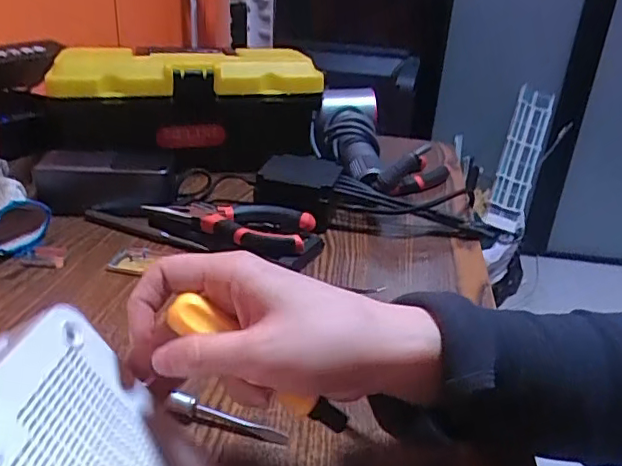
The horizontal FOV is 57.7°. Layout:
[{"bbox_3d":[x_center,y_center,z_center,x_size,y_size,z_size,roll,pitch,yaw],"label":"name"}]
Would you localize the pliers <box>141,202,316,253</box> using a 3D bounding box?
[{"bbox_3d":[-0.078,-0.008,0.531,0.158,0.035,0.053,12,29,15],"label":"pliers"}]

